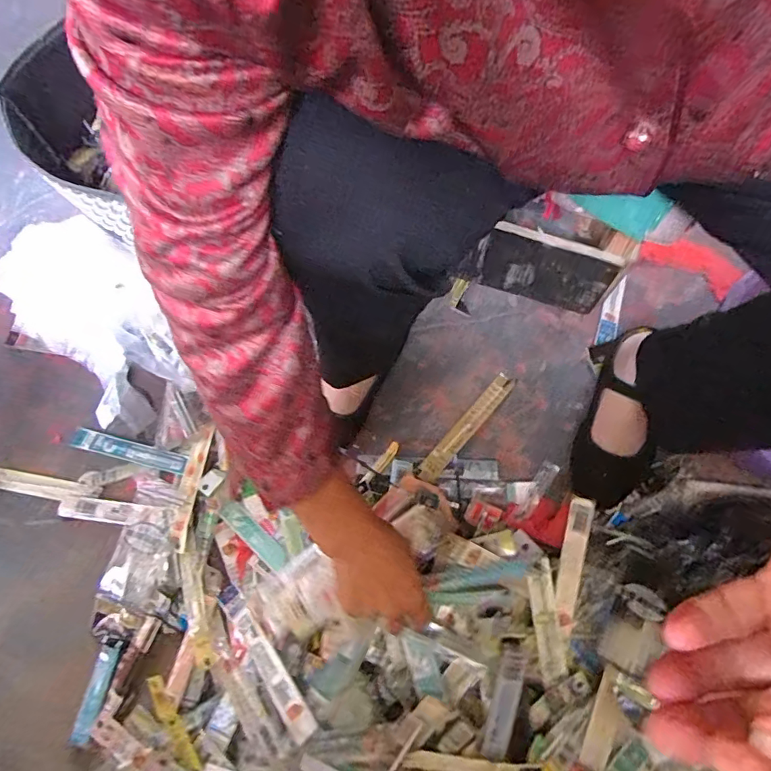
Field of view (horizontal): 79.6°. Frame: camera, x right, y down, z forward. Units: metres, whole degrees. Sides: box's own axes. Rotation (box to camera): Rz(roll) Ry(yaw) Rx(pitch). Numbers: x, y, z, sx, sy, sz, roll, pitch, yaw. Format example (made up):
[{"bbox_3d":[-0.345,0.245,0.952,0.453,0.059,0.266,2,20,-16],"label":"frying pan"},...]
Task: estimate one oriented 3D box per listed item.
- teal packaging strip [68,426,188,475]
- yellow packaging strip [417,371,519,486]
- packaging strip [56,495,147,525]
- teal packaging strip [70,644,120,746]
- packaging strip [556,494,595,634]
[{"bbox_3d":[-0.325,0.082,0.584,0.155,0.004,0.025,13,70,7],"label":"teal packaging strip"},{"bbox_3d":[0.104,0.051,0.586,0.026,0.006,0.174,39,75,15],"label":"yellow packaging strip"},{"bbox_3d":[-0.343,0.151,0.557,0.107,0.010,0.025,6,70,4],"label":"packaging strip"},{"bbox_3d":[-0.315,0.335,0.500,0.025,0.012,0.092,8,70,5],"label":"teal packaging strip"},{"bbox_3d":[0.193,0.183,0.478,0.024,0.007,0.132,15,80,6],"label":"packaging strip"}]

